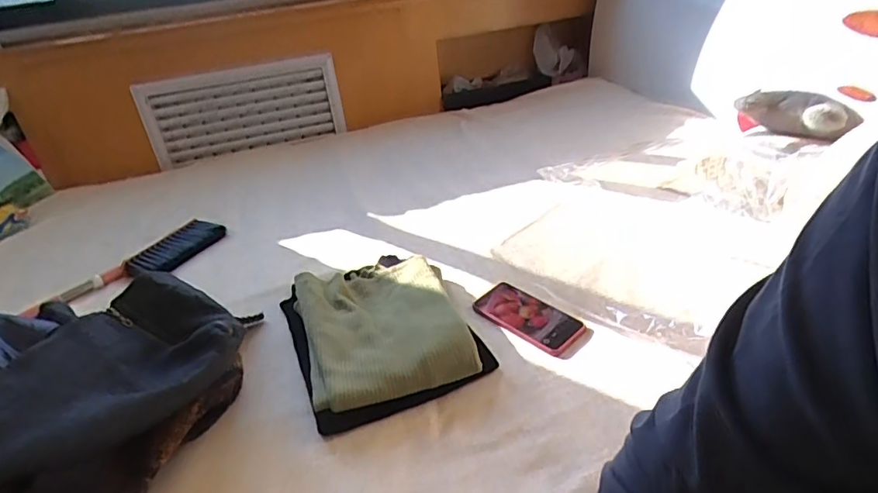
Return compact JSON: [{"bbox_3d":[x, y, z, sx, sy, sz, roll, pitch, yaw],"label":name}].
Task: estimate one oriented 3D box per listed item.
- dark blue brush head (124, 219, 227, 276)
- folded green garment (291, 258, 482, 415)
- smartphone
[{"bbox_3d":[-0.529,0.003,1.083,0.100,0.032,0.196,16,39,31],"label":"dark blue brush head"},{"bbox_3d":[-0.091,0.105,0.812,0.228,0.034,0.305,-14,34,-10],"label":"folded green garment"},{"bbox_3d":[0.130,0.106,0.828,0.079,0.020,0.179,-43,47,-21],"label":"smartphone"}]

